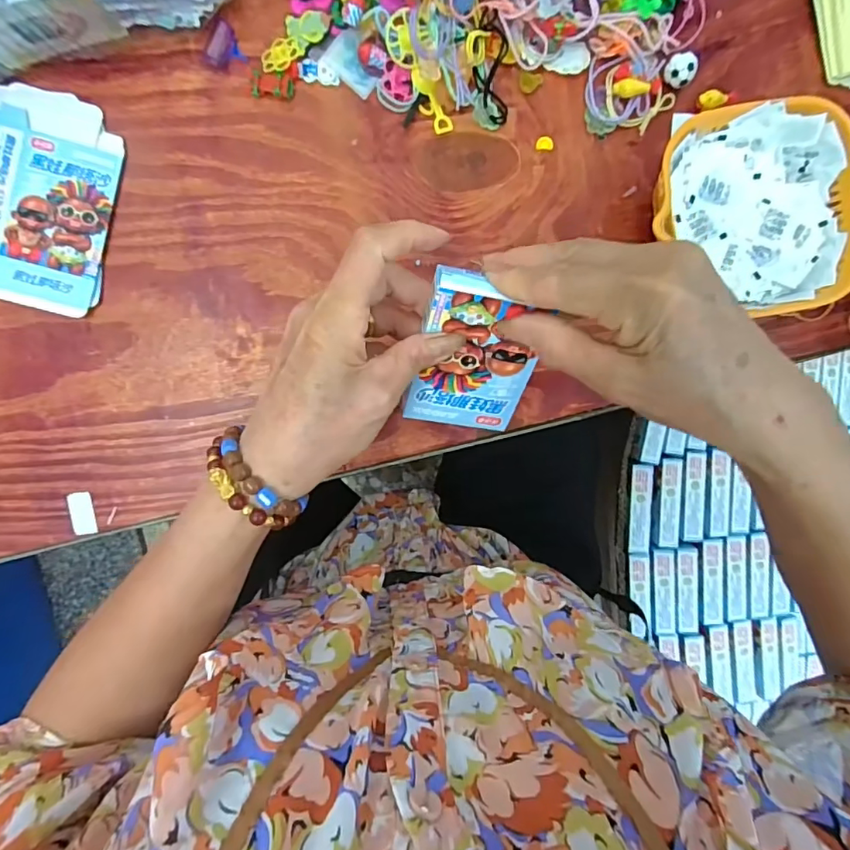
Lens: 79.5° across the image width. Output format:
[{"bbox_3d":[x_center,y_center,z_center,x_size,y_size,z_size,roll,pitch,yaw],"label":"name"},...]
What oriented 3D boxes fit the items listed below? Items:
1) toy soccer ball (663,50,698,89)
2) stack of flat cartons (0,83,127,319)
[{"bbox_3d":[0.188,-0.262,0.378,0.022,0.018,0.019,43,91,-5],"label":"toy soccer ball"},{"bbox_3d":[-0.274,-0.161,0.366,0.094,0.012,0.149,13,94,-4],"label":"stack of flat cartons"}]

